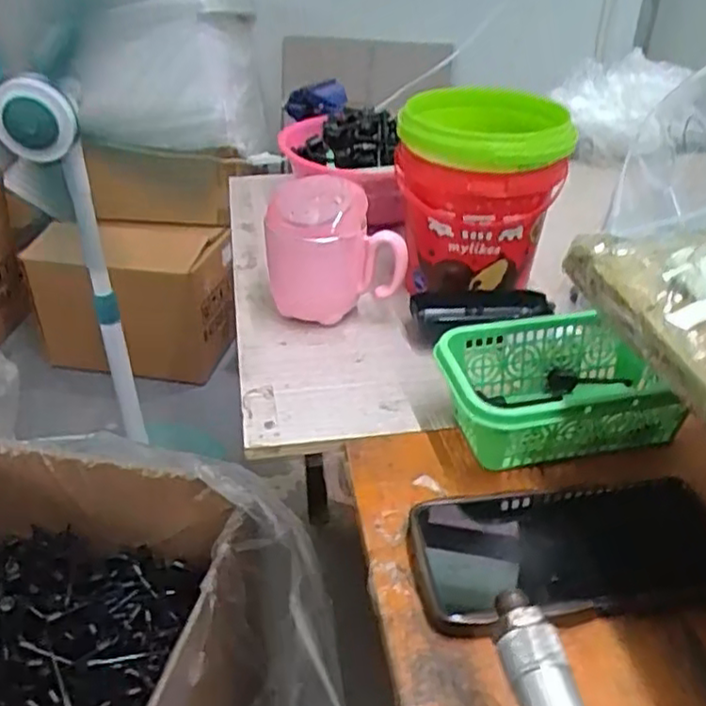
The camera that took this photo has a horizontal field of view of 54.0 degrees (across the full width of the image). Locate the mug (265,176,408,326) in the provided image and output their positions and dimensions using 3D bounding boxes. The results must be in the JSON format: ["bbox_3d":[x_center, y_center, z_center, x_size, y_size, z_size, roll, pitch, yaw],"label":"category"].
[{"bbox_3d":[-0.018,-0.079,0.551,0.100,0.106,0.067,-8,36,-13],"label":"mug"}]

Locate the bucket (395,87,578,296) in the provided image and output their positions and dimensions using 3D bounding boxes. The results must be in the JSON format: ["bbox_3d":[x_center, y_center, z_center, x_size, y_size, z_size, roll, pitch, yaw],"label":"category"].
[{"bbox_3d":[0.100,-0.124,0.577,0.126,0.151,0.133,1,35,1],"label":"bucket"}]

